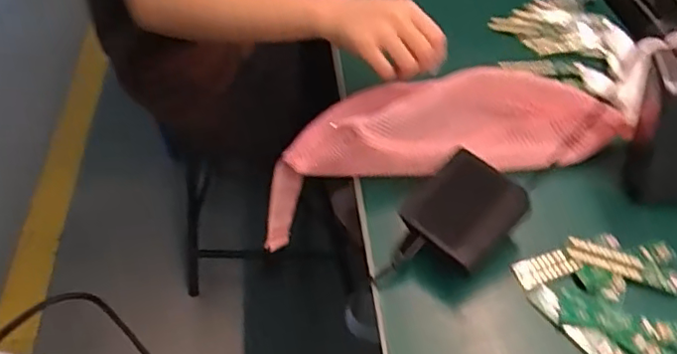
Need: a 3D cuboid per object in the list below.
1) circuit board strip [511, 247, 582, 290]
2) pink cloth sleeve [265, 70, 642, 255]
[{"bbox_3d":[0.163,0.071,0.464,0.048,0.004,0.024,-23,64,-3],"label":"circuit board strip"},{"bbox_3d":[0.080,-0.020,0.566,0.345,0.134,0.075,-11,48,11],"label":"pink cloth sleeve"}]

